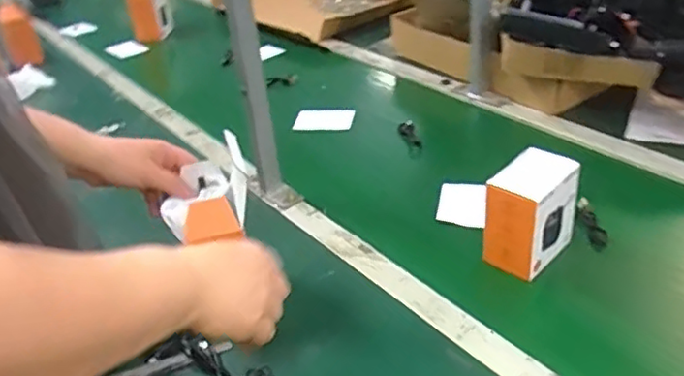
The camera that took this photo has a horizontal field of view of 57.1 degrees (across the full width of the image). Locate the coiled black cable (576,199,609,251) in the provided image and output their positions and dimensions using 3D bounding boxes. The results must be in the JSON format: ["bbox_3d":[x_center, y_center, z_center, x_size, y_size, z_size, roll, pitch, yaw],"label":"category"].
[{"bbox_3d":[0.315,0.043,0.793,0.024,0.017,0.076,-6,49,0],"label":"coiled black cable"}]

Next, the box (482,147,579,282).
[{"bbox_3d":[0.218,0.031,0.729,0.064,0.116,0.104,21,42,39],"label":"box"}]

